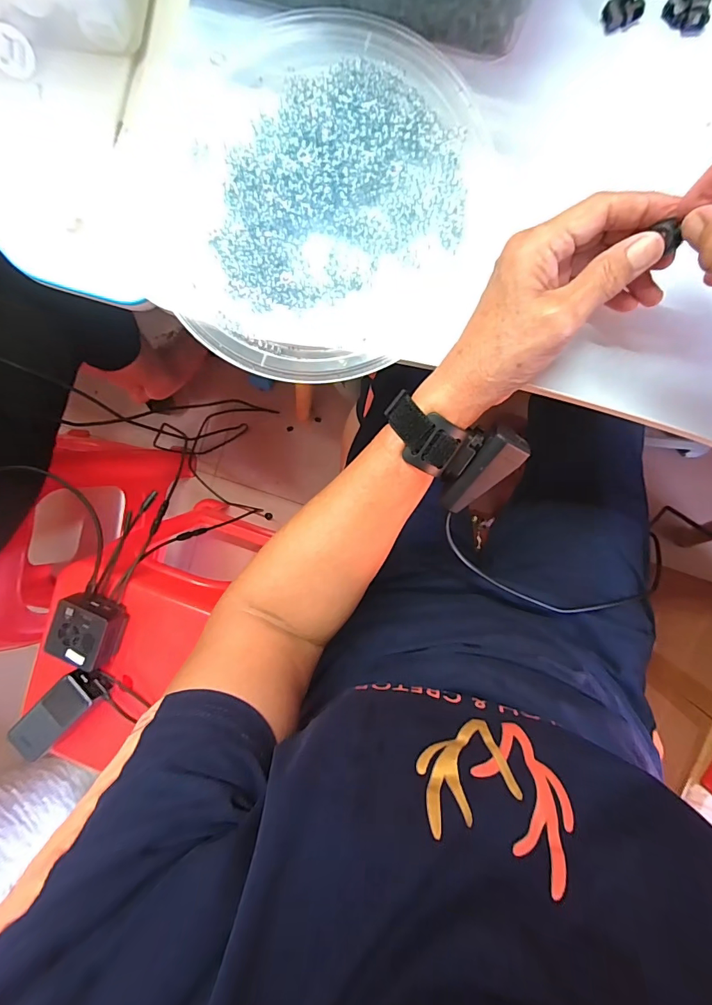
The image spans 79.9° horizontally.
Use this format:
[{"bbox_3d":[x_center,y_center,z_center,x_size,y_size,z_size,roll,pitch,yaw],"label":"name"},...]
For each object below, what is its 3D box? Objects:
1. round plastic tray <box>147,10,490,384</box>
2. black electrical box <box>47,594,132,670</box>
[{"bbox_3d":[-0.031,-0.209,0.293,0.228,0.024,0.241,0,93,8],"label":"round plastic tray"},{"bbox_3d":[-0.362,0.172,0.570,0.075,0.053,0.088,15,94,7],"label":"black electrical box"}]

